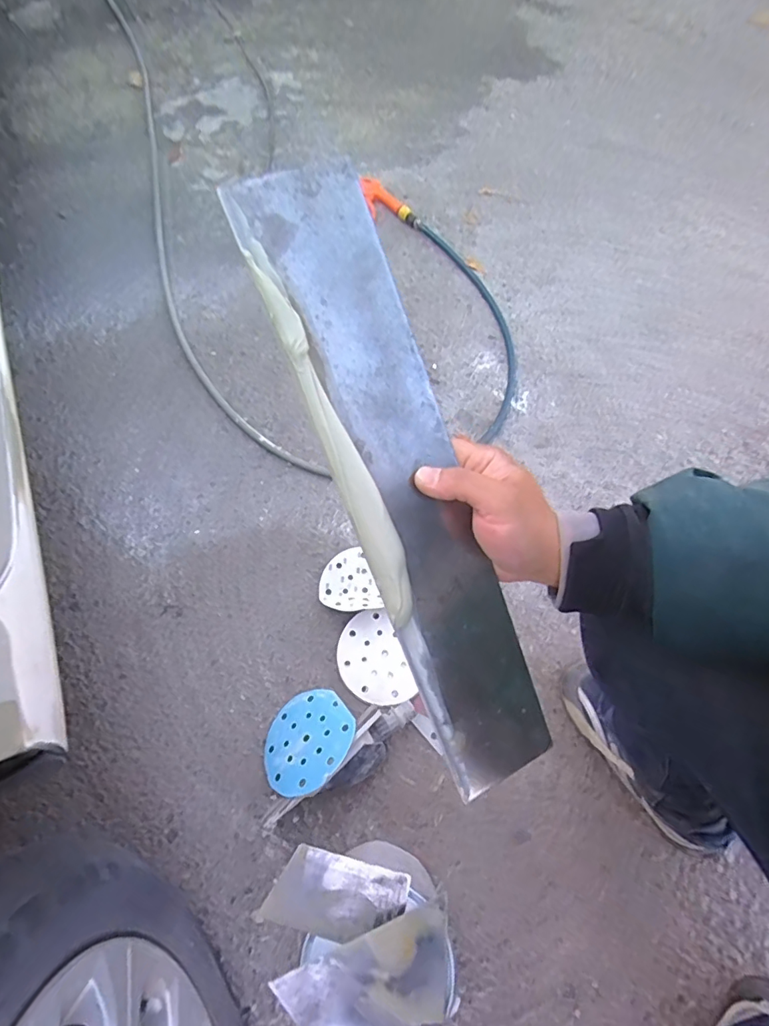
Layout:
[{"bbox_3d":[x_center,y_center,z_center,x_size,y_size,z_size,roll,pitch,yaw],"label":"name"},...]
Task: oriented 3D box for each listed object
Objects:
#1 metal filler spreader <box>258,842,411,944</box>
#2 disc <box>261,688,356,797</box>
[{"bbox_3d":[-0.048,0.400,0.513,0.138,0.009,0.068,12,66,5],"label":"metal filler spreader"},{"bbox_3d":[-0.108,0.313,0.677,0.130,0.011,0.134,-18,39,15],"label":"disc"}]

